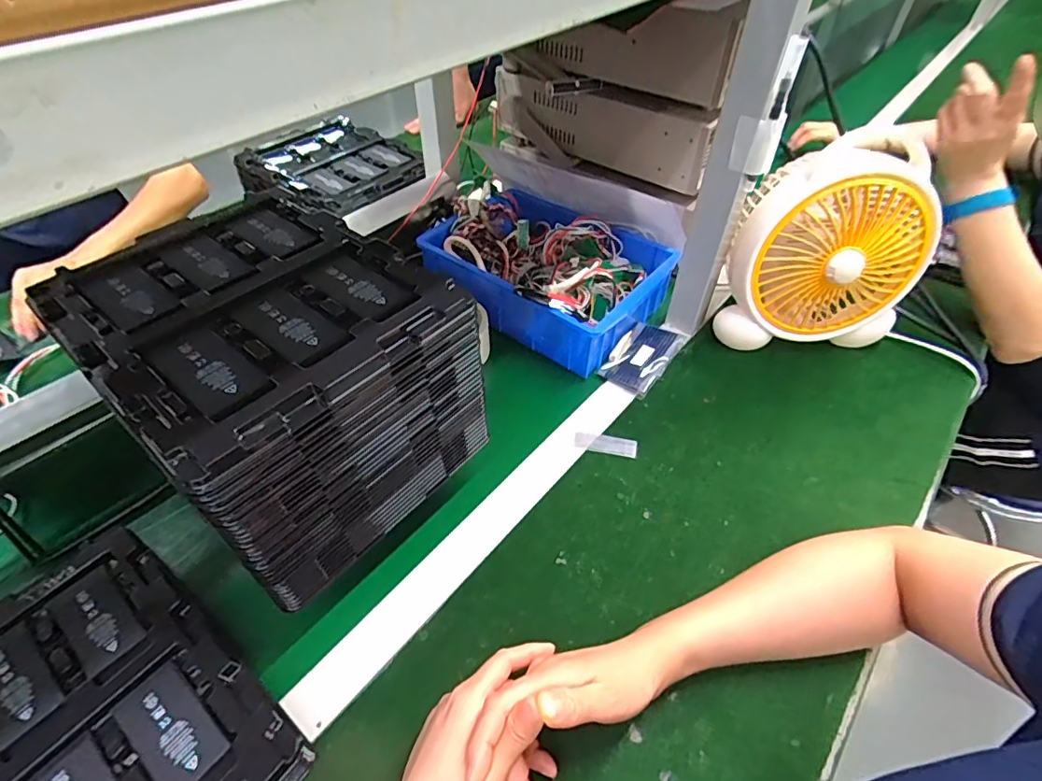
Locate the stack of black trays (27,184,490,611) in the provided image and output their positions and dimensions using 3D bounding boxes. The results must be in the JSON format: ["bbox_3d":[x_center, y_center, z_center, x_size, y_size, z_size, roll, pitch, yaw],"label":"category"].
[{"bbox_3d":[-0.200,-0.008,0.449,0.266,0.181,0.209,32,54,26],"label":"stack of black trays"}]

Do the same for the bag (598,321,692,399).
[{"bbox_3d":[0.149,-0.048,0.647,0.070,0.018,0.120,27,52,23],"label":"bag"}]

